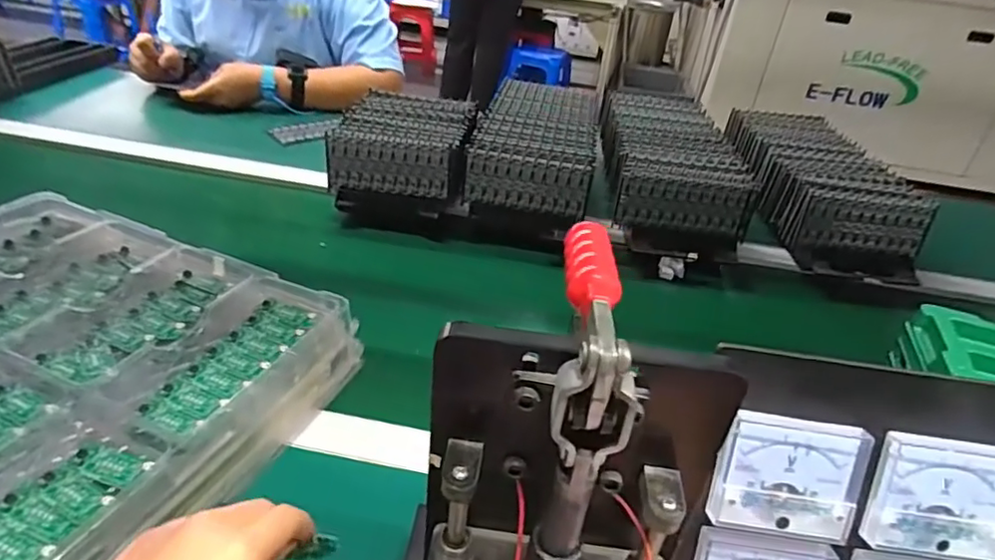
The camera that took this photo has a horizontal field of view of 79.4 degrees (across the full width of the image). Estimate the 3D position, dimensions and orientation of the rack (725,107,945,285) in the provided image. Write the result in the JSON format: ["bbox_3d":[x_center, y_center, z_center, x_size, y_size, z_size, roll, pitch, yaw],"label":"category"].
[{"bbox_3d":[0.480,-0.148,0.917,0.192,0.093,0.402,8,33,2],"label":"rack"}]

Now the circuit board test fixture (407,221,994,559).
[{"bbox_3d":[0.097,0.137,0.230,0.270,0.221,0.202,11,33,6],"label":"circuit board test fixture"}]

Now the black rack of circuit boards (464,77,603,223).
[{"bbox_3d":[0.062,-0.209,0.916,0.166,0.076,0.351,10,33,5],"label":"black rack of circuit boards"}]

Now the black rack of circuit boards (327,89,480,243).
[{"bbox_3d":[-0.124,-0.171,0.859,0.177,0.114,0.226,9,33,3],"label":"black rack of circuit boards"}]

